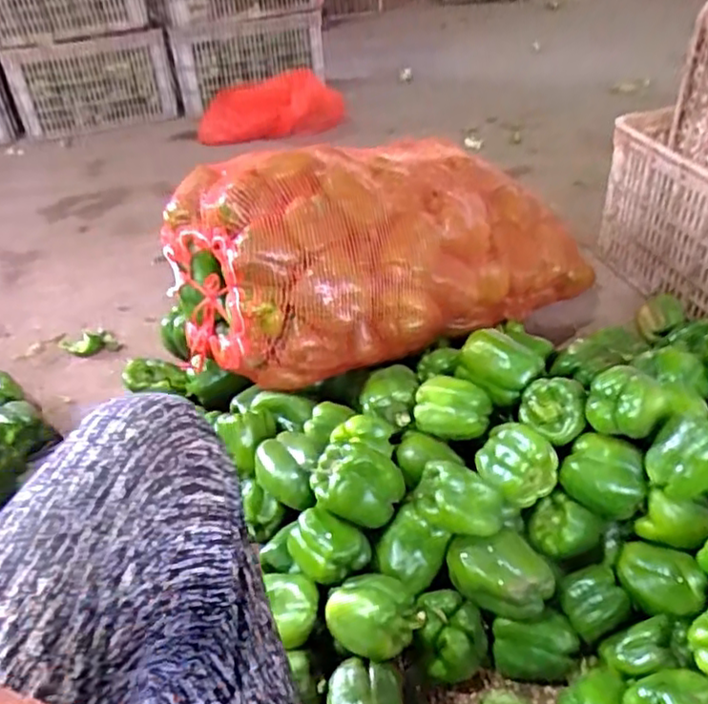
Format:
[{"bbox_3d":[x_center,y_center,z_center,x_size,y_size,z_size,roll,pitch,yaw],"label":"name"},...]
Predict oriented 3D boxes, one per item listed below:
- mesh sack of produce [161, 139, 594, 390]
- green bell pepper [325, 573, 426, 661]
[{"bbox_3d":[0.054,-0.207,1.166,0.741,0.303,0.420,-28,43,-36],"label":"mesh sack of produce"},{"bbox_3d":[0.021,0.277,0.721,0.097,0.062,0.073,2,34,1],"label":"green bell pepper"}]

